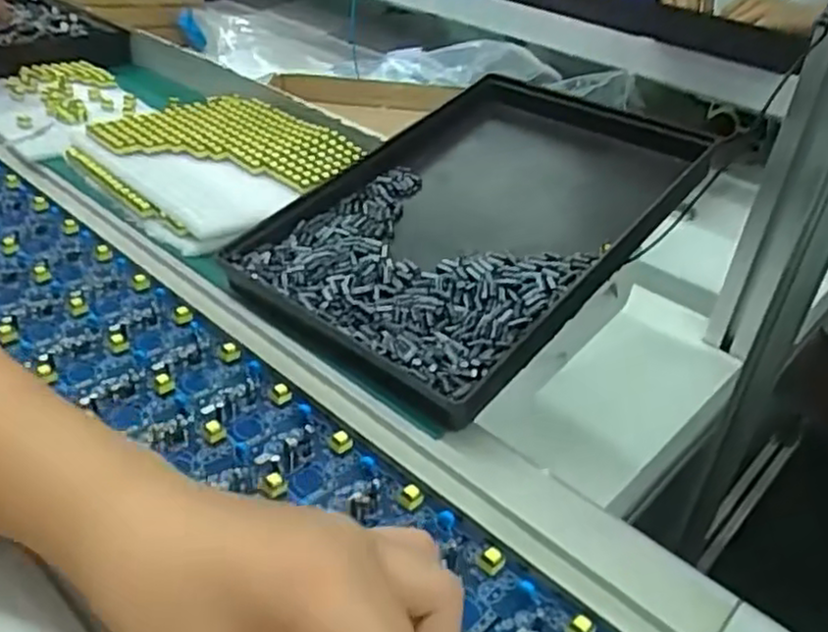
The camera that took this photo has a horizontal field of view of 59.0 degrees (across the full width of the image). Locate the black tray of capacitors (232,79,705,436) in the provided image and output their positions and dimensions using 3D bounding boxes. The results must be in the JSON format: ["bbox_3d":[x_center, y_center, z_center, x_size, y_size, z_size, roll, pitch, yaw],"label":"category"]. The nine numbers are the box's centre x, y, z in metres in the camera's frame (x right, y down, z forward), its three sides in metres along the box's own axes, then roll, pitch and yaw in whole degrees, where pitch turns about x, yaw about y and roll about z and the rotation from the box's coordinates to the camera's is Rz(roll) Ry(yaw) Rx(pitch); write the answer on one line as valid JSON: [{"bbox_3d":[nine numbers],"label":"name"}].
[{"bbox_3d":[0.044,-0.073,0.490,0.204,0.024,0.298,28,53,32],"label":"black tray of capacitors"}]

